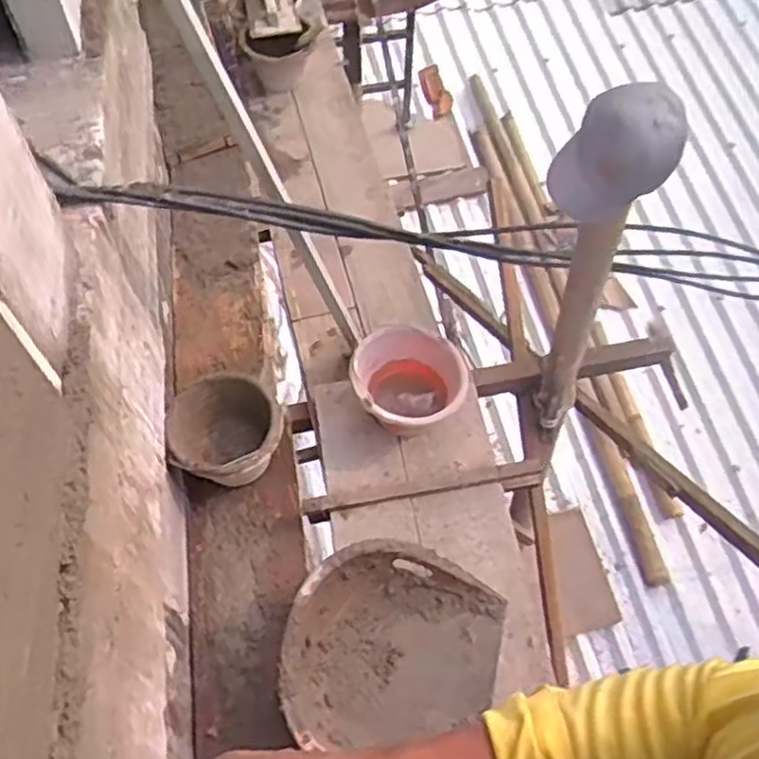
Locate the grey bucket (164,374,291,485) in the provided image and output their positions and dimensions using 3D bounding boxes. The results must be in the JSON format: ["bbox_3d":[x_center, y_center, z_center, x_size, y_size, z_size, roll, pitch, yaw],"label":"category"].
[{"bbox_3d":[-0.349,0.132,1.689,0.253,0.210,0.252,-2,56,2],"label":"grey bucket"}]

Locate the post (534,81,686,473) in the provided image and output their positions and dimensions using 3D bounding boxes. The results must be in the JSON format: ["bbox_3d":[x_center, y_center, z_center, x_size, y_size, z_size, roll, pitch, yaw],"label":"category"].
[{"bbox_3d":[0.457,-0.198,1.695,0.203,0.962,0.258,16,59,14],"label":"post"}]

